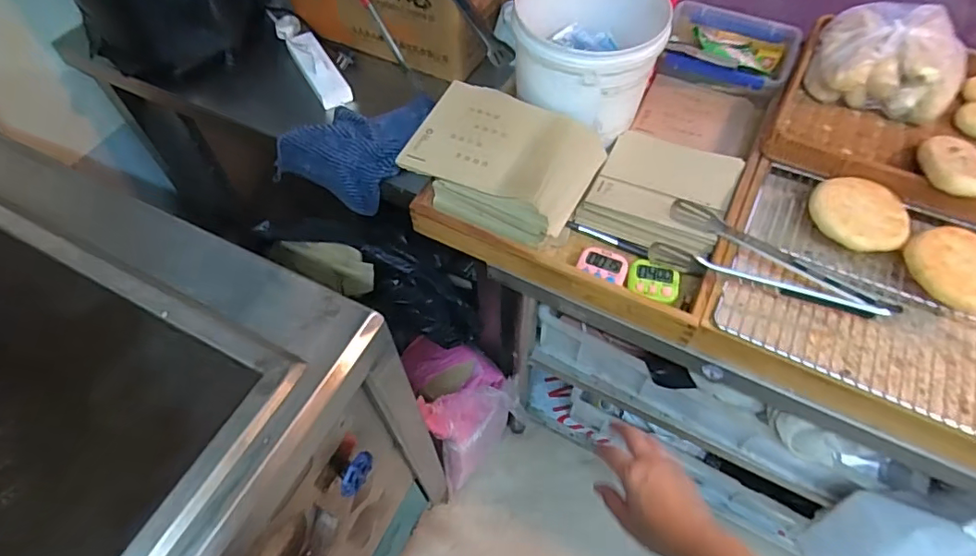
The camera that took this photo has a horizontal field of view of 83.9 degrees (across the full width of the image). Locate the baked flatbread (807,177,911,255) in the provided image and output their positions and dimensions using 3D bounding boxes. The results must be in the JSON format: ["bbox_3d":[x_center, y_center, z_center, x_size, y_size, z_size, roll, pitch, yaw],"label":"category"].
[{"bbox_3d":[0.486,-0.085,0.700,0.118,0.021,0.108,0,57,-1],"label":"baked flatbread"}]

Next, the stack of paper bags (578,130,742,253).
[{"bbox_3d":[0.250,-0.126,0.783,0.184,0.034,0.185,22,61,16],"label":"stack of paper bags"}]

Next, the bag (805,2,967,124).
[{"bbox_3d":[0.588,-0.328,0.809,0.192,0.105,0.167,11,58,9],"label":"bag"}]

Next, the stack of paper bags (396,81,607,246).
[{"bbox_3d":[0.018,-0.161,0.760,0.242,0.067,0.191,22,61,16],"label":"stack of paper bags"}]

